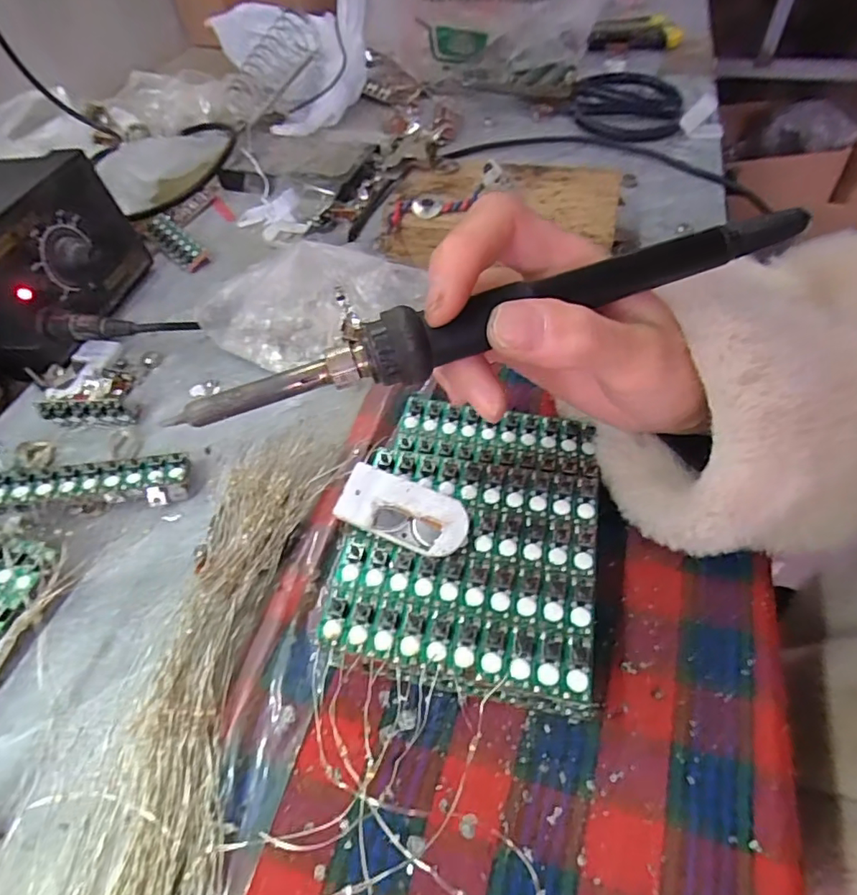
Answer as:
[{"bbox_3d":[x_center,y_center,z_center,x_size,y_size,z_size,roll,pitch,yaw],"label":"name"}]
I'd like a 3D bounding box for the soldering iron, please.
[{"bbox_3d":[0.024,-0.044,0.166,0.201,0.016,0.023,-18,55,-6],"label":"soldering iron"}]

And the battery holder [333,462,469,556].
[{"bbox_3d":[-0.010,0.025,0.210,0.050,0.005,0.023,20,76,11],"label":"battery holder"}]

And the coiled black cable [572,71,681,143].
[{"bbox_3d":[0.179,-0.307,0.488,0.094,0.019,0.117,10,55,12],"label":"coiled black cable"}]

